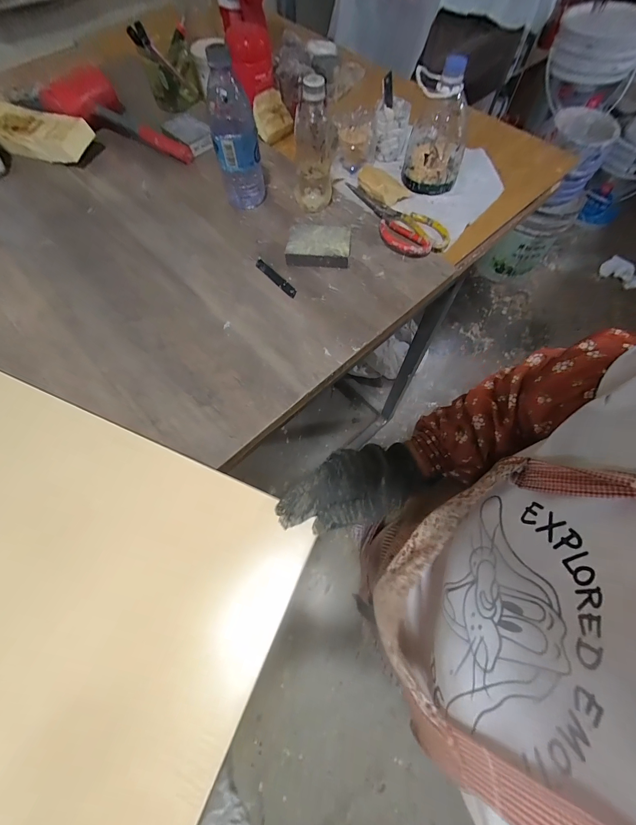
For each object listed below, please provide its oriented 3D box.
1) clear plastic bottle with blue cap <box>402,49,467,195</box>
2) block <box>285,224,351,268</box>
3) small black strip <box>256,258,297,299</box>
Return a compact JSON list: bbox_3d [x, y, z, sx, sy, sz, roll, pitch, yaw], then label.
[{"bbox_3d":[0.214,-0.500,0.564,0.111,0.161,0.117,24,69,9],"label":"clear plastic bottle with blue cap"},{"bbox_3d":[0.002,-0.271,0.525,0.097,0.028,0.073,5,67,1],"label":"block"},{"bbox_3d":[-0.066,-0.212,0.512,0.017,0.004,0.093,-42,74,-16],"label":"small black strip"}]

